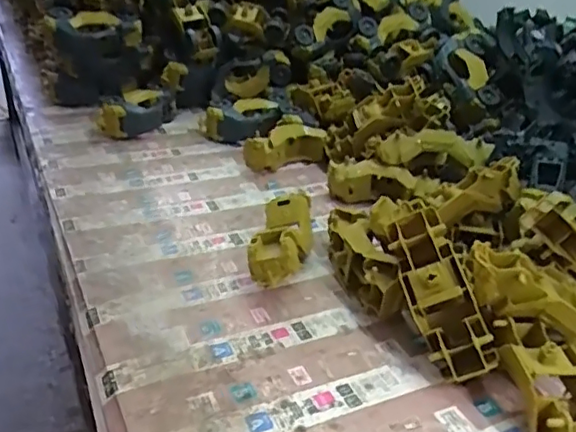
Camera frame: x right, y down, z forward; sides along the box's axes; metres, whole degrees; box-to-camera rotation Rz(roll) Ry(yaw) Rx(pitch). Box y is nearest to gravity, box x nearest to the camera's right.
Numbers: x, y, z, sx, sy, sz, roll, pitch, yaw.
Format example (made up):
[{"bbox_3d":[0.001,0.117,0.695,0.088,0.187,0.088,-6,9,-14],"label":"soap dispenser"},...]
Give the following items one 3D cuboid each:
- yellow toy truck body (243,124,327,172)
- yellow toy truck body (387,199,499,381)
[{"bbox_3d":[-0.006,-0.111,0.941,0.136,0.048,0.060,-11,31,-24],"label":"yellow toy truck body"},{"bbox_3d":[0.143,0.066,0.556,0.066,0.050,0.176,-10,59,-11],"label":"yellow toy truck body"}]

